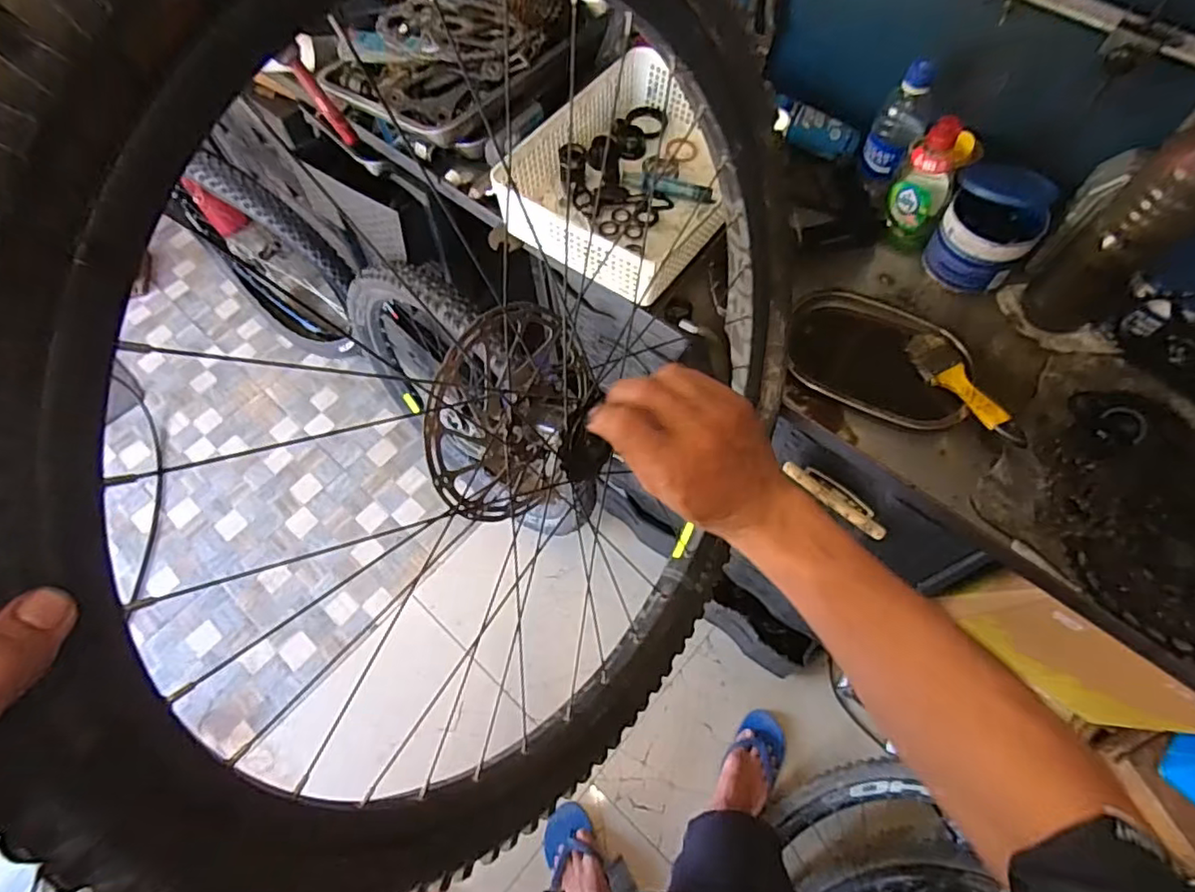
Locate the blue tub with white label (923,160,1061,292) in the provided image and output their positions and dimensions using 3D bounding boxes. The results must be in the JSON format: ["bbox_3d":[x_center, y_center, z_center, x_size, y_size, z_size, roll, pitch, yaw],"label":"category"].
[{"bbox_3d":[0.462,-0.259,0.716,0.105,0.096,0.115,-1,63,3],"label":"blue tub with white label"}]

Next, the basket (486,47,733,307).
[{"bbox_3d":[0.046,-0.346,0.772,0.234,0.091,0.305,33,69,18],"label":"basket"}]

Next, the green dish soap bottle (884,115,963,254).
[{"bbox_3d":[0.398,-0.316,0.734,0.066,0.164,0.051,26,67,16],"label":"green dish soap bottle"}]

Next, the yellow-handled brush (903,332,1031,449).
[{"bbox_3d":[0.405,-0.065,0.656,0.046,0.034,0.161,-23,64,-8],"label":"yellow-handled brush"}]

